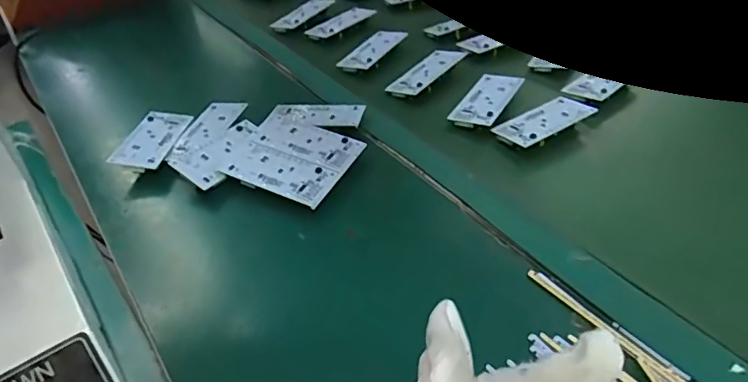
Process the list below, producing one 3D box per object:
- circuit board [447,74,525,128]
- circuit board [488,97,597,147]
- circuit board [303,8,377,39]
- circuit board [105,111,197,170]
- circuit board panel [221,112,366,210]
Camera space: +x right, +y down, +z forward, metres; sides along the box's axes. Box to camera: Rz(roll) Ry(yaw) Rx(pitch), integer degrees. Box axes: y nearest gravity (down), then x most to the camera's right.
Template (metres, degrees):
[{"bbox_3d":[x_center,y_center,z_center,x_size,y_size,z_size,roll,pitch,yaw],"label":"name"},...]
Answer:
[{"bbox_3d":[0.139,-0.111,0.642,0.056,0.018,0.108,21,47,25],"label":"circuit board"},{"bbox_3d":[0.198,-0.078,0.600,0.110,0.020,0.049,-23,45,-21],"label":"circuit board"},{"bbox_3d":[-0.055,-0.277,0.848,0.112,0.013,0.052,-34,50,-30],"label":"circuit board"},{"bbox_3d":[-0.267,-0.063,0.622,0.065,0.011,0.132,6,34,0],"label":"circuit board"},{"bbox_3d":[-0.089,-0.039,0.573,0.130,0.007,0.114,22,48,19],"label":"circuit board panel"}]

